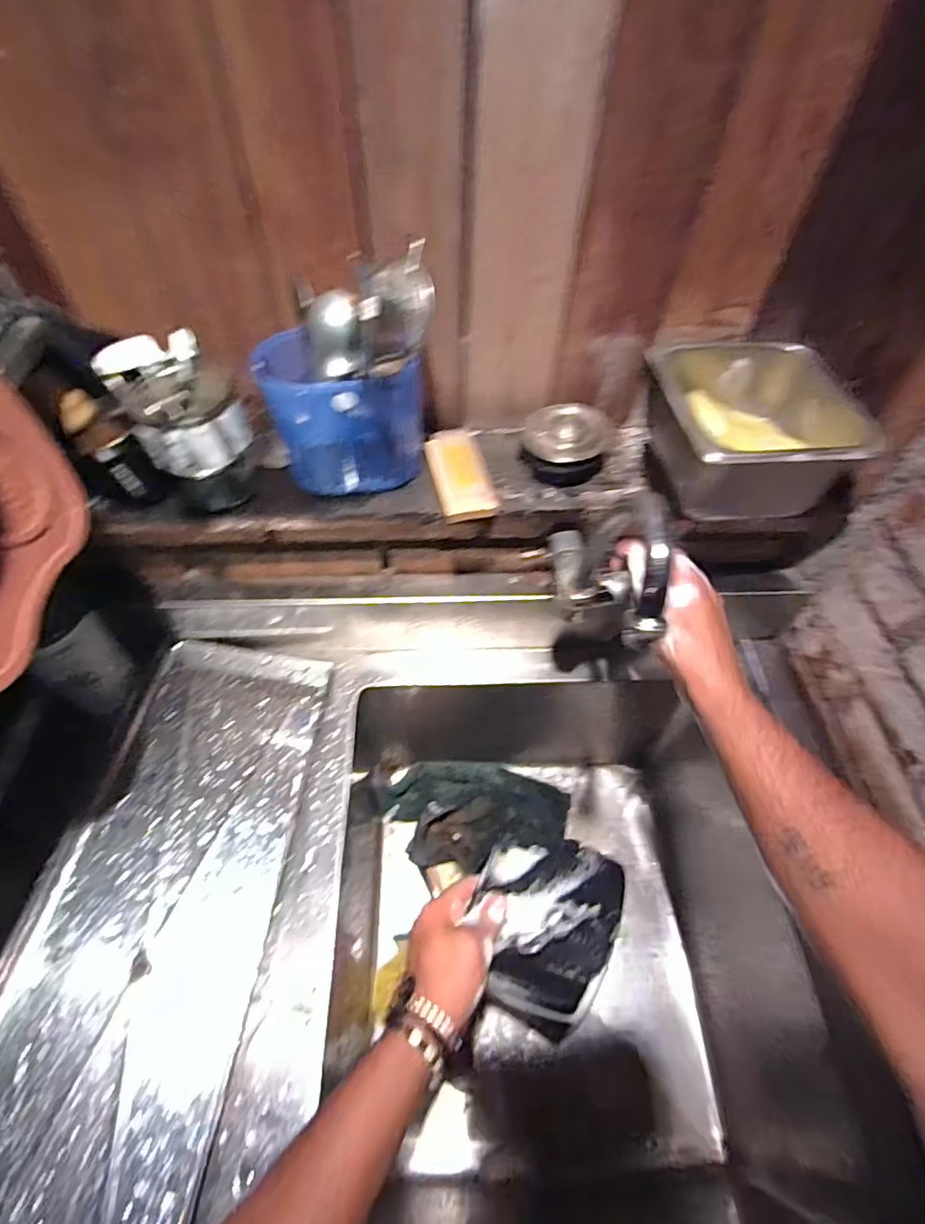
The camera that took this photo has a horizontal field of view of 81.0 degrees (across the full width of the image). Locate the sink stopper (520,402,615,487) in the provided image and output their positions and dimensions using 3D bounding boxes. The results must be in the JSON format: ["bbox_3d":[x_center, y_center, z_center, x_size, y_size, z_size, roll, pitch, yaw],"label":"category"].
[{"bbox_3d":[0.100,-0.165,0.534,0.082,0.049,0.068,21,57,13],"label":"sink stopper"}]

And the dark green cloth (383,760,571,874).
[{"bbox_3d":[0.023,0.305,0.833,0.291,0.066,0.158,2,55,0],"label":"dark green cloth"}]

